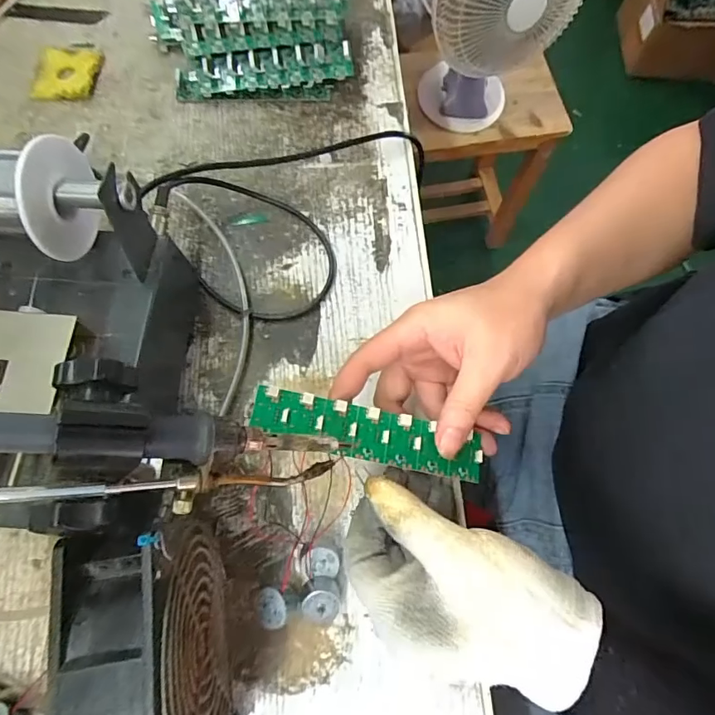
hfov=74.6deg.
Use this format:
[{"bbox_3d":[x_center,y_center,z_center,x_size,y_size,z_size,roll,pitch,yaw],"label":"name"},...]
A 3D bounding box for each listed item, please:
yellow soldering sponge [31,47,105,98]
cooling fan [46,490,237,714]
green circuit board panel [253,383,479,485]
[{"bbox_3d":[-0.265,-0.260,0.430,0.055,0.010,0.057,9,71,2],"label":"yellow soldering sponge"},{"bbox_3d":[-0.093,0.144,0.234,0.055,0.121,0.125,-6,71,-3],"label":"cooling fan"},{"bbox_3d":[0.008,0.044,0.272,0.136,0.005,0.030,17,71,-8],"label":"green circuit board panel"}]

